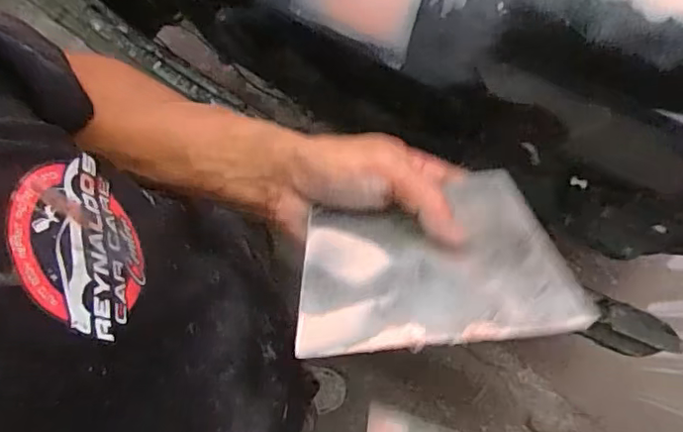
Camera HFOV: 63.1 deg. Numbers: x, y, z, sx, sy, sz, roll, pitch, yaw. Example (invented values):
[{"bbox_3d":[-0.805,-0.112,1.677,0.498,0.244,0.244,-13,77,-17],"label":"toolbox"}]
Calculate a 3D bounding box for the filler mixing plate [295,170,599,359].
[{"bbox_3d":[0.046,0.024,0.291,0.136,0.009,0.093,-7,50,-2],"label":"filler mixing plate"}]

